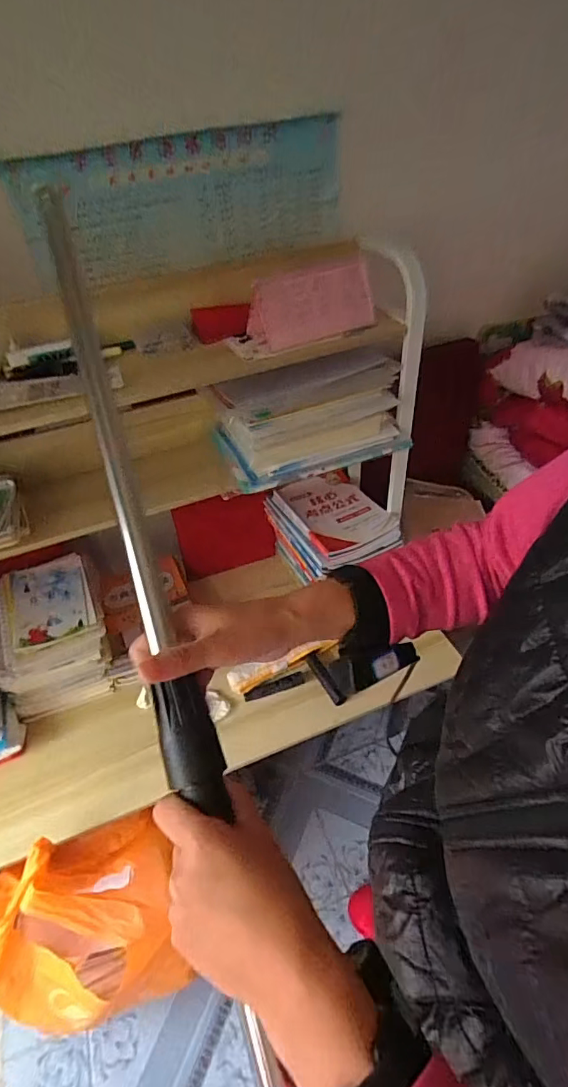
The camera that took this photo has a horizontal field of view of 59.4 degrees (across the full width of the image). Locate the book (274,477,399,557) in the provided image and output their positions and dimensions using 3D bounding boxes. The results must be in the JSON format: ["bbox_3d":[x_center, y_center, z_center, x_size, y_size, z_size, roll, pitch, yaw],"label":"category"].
[{"bbox_3d":[0.123,-0.084,1.172,0.197,0.019,0.258,-19,44,-19],"label":"book"}]

